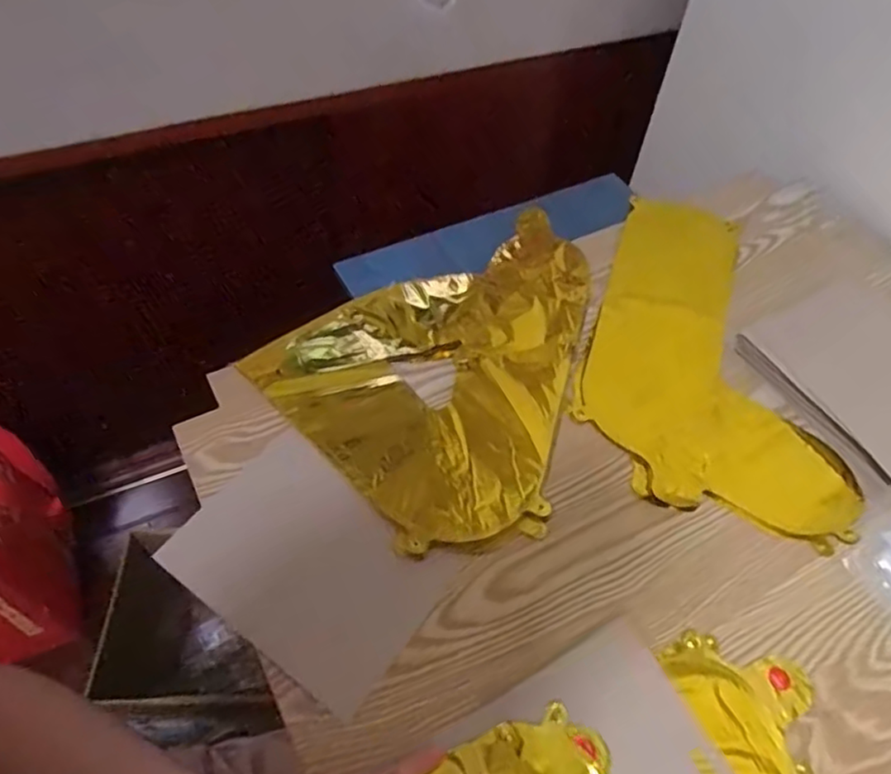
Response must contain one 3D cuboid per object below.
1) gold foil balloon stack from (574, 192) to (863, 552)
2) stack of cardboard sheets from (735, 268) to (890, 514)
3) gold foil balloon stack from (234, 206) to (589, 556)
[{"bbox_3d":[0.263,-0.044,0.626,0.233,0.020,0.368,16,53,7],"label":"gold foil balloon stack"},{"bbox_3d":[0.407,-0.010,0.612,0.191,0.016,0.203,-19,57,-18],"label":"stack of cardboard sheets"},{"bbox_3d":[0.039,-0.024,0.596,0.349,0.019,0.269,-32,62,-25],"label":"gold foil balloon stack"}]

